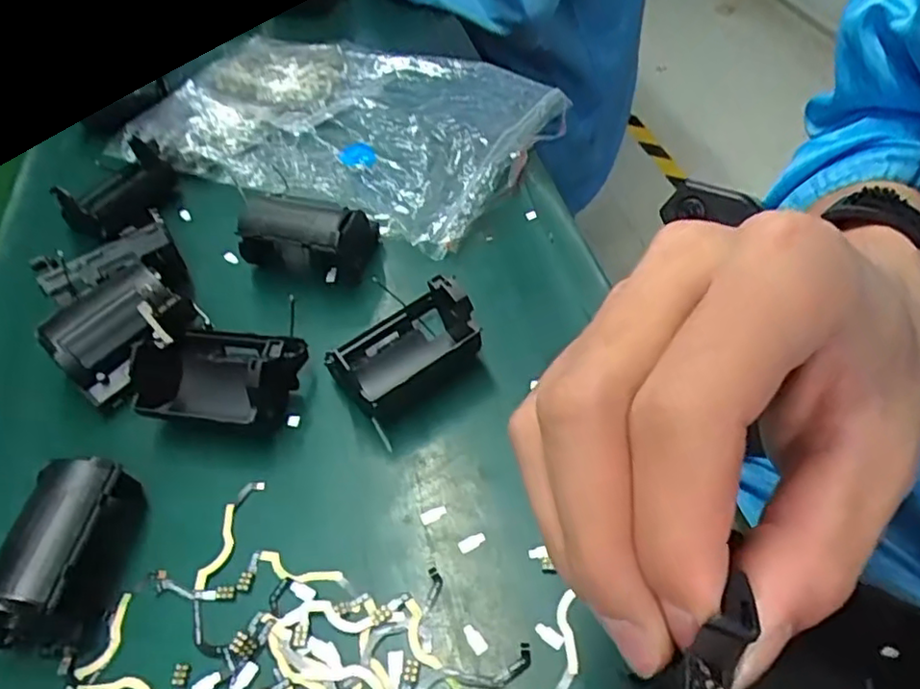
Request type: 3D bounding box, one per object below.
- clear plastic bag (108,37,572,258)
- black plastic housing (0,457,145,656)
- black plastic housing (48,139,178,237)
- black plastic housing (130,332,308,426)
[{"bbox_3d":[-0.088,-0.164,0.465,0.292,0.028,0.182,17,55,21],"label":"clear plastic bag"},{"bbox_3d":[-0.164,0.085,0.263,0.048,0.039,0.070,-3,50,7],"label":"black plastic housing"},{"bbox_3d":[-0.229,-0.106,0.429,0.051,0.034,0.071,29,59,26],"label":"black plastic housing"},{"bbox_3d":[-0.119,0.013,0.319,0.081,0.038,0.052,0,50,9],"label":"black plastic housing"}]

